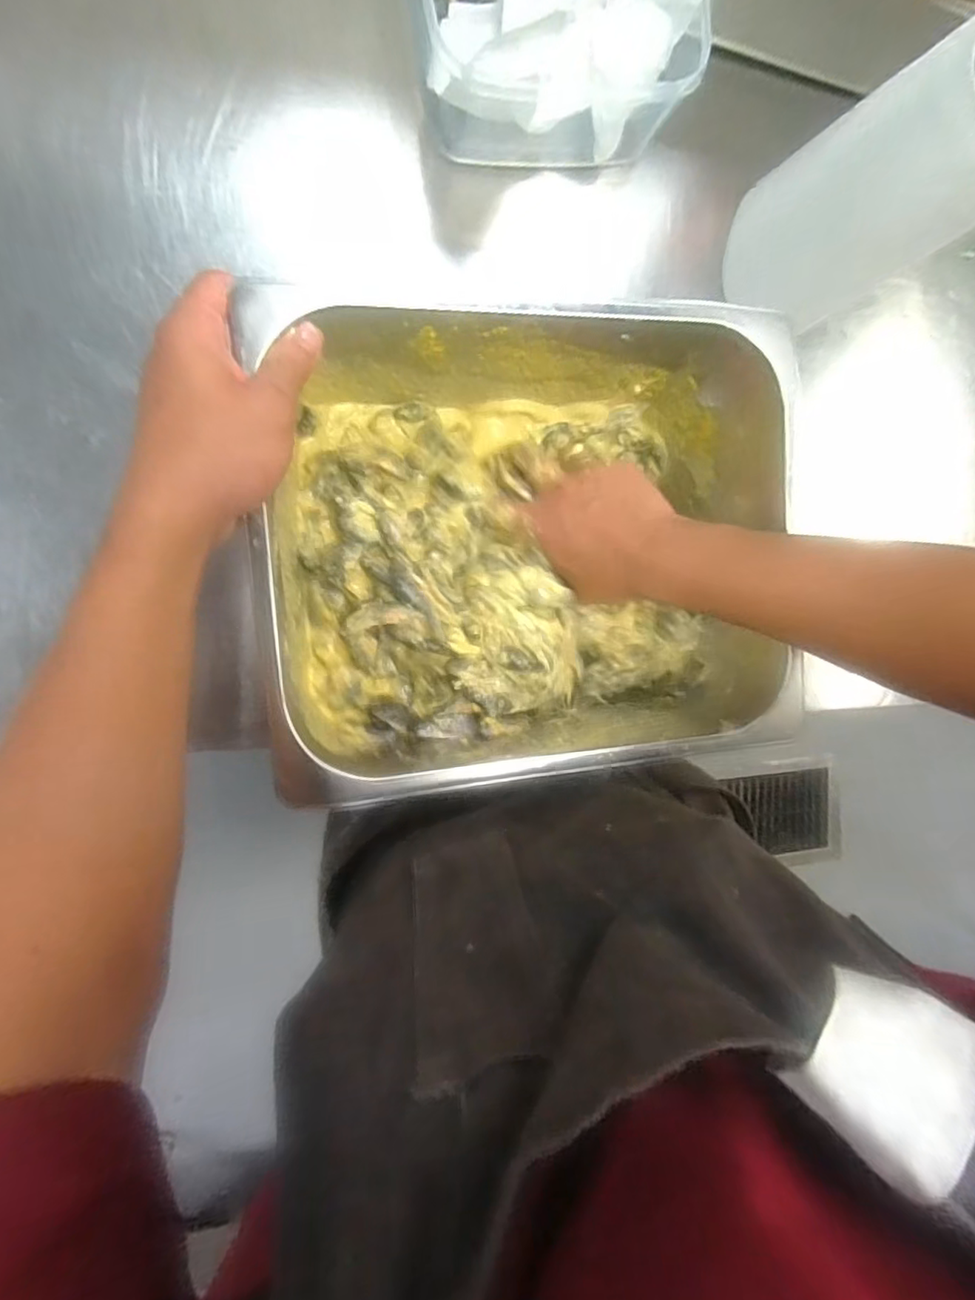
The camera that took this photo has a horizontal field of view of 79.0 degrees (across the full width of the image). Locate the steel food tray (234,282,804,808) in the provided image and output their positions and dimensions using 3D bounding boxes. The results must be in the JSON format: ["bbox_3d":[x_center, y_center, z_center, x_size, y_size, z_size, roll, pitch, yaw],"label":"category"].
[{"bbox_3d":[0.029,-0.062,0.388,0.306,0.129,0.256,-4,93,-9],"label":"steel food tray"}]

